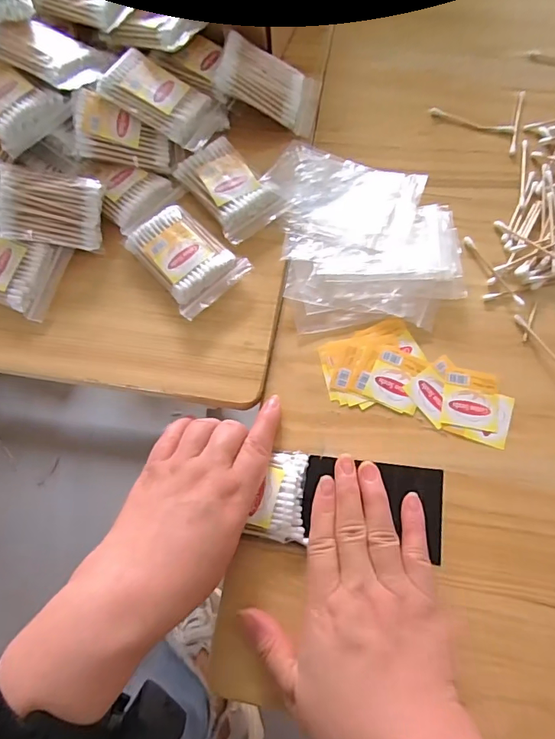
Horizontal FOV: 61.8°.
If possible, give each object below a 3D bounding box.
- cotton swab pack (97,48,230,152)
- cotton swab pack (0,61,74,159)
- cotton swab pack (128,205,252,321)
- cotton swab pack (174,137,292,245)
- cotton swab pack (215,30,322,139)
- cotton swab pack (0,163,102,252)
[{"bbox_3d":[-0.091,-0.220,0.380,0.093,0.017,0.057,27,67,-17],"label":"cotton swab pack"},{"bbox_3d":[-0.213,-0.211,0.366,0.082,0.026,0.060,39,78,14],"label":"cotton swab pack"},{"bbox_3d":[-0.073,-0.087,0.365,0.059,0.017,0.086,-43,76,-11],"label":"cotton swab pack"},{"bbox_3d":[-0.039,-0.148,0.378,0.056,0.013,0.086,-39,75,-10],"label":"cotton swab pack"},{"bbox_3d":[-0.005,-0.246,0.398,0.090,0.010,0.059,19,78,-22],"label":"cotton swab pack"},{"bbox_3d":[-0.180,-0.127,0.365,0.080,0.024,0.057,4,97,-8],"label":"cotton swab pack"}]

